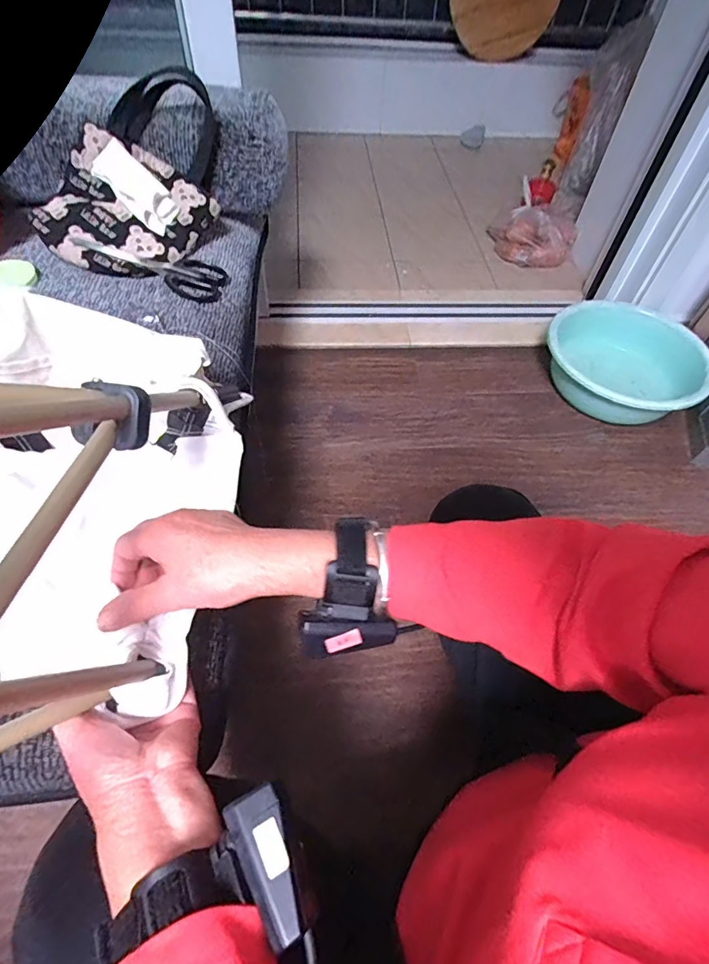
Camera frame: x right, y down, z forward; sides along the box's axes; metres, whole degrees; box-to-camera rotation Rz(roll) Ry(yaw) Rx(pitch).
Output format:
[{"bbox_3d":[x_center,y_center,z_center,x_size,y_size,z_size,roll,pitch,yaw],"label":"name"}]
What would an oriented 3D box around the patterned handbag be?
[{"bbox_3d":[-0.304,-0.419,0.634,0.201,0.151,0.246,17,56,9],"label":"patterned handbag"}]

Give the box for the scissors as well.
[{"bbox_3d":[-0.280,-0.303,0.642,0.205,0.018,0.082,18,57,-4],"label":"scissors"}]

